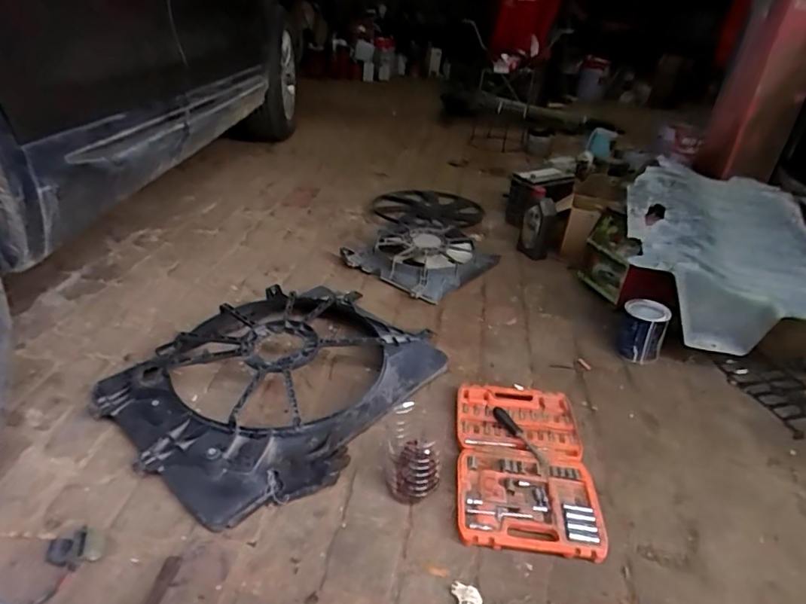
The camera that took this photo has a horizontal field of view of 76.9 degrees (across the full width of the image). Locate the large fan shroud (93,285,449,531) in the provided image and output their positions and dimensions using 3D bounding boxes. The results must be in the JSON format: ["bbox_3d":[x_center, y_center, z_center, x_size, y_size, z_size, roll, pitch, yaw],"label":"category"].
[{"bbox_3d":[-0.269,0.140,1.149,0.549,0.100,0.685,23,38,28],"label":"large fan shroud"}]

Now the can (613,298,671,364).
[{"bbox_3d":[0.602,0.078,1.286,0.103,0.141,0.112,15,35,19],"label":"can"}]

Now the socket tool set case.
[{"bbox_3d":[0.233,0.304,0.991,0.248,0.033,0.390,4,33,3],"label":"socket tool set case"}]

